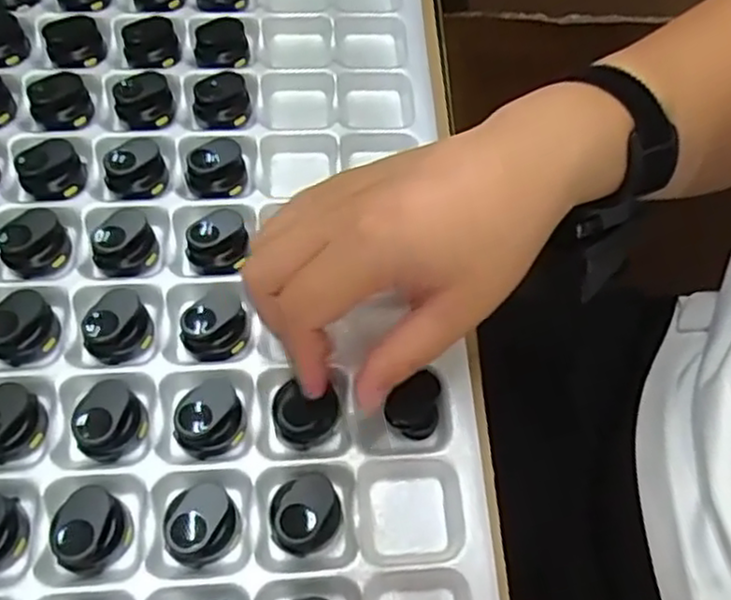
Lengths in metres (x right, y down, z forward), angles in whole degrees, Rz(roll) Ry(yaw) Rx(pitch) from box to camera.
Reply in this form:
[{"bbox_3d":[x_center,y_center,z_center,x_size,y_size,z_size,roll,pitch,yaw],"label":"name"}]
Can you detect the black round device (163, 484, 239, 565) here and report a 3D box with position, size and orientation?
[{"bbox_3d":[-0.066,0.086,0.278,0.029,0.018,0.028,0,62,0],"label":"black round device"}]

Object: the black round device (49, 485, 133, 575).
[{"bbox_3d":[-0.108,0.087,0.274,0.027,0.020,0.029,0,62,0],"label":"black round device"}]

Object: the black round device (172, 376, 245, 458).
[{"bbox_3d":[-0.066,0.049,0.299,0.026,0.017,0.030,-2,62,-1],"label":"black round device"}]

